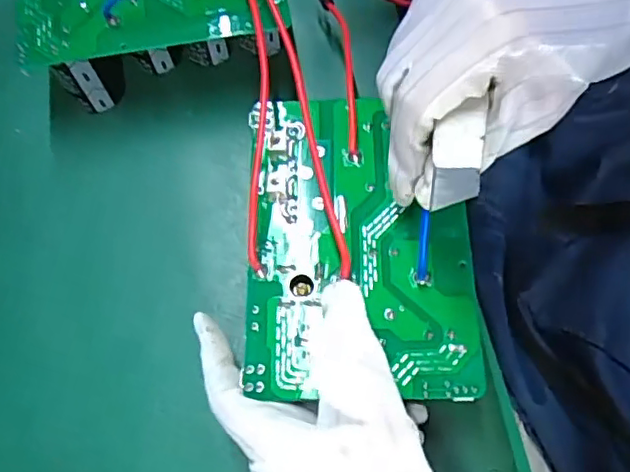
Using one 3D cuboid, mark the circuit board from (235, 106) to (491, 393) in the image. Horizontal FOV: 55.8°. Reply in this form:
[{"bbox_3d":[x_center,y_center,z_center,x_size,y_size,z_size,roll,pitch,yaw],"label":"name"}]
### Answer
[{"bbox_3d":[0.022,-0.001,0.295,0.108,0.013,0.154,0,69,0],"label":"circuit board"}]

